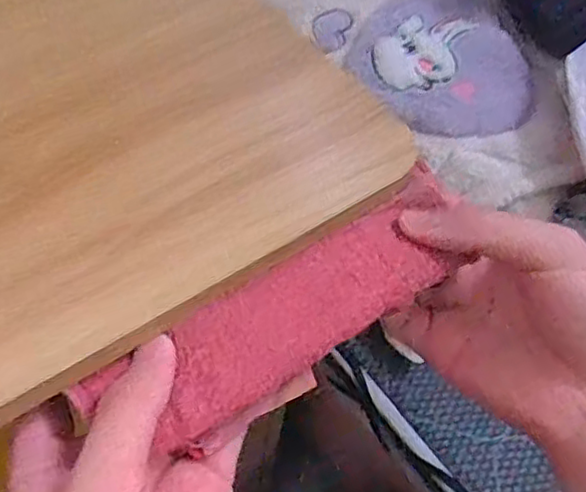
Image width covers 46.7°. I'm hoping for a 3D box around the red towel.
[{"bbox_3d":[0.003,0.029,0.292,0.184,0.033,0.045,-33,63,-19],"label":"red towel"}]

